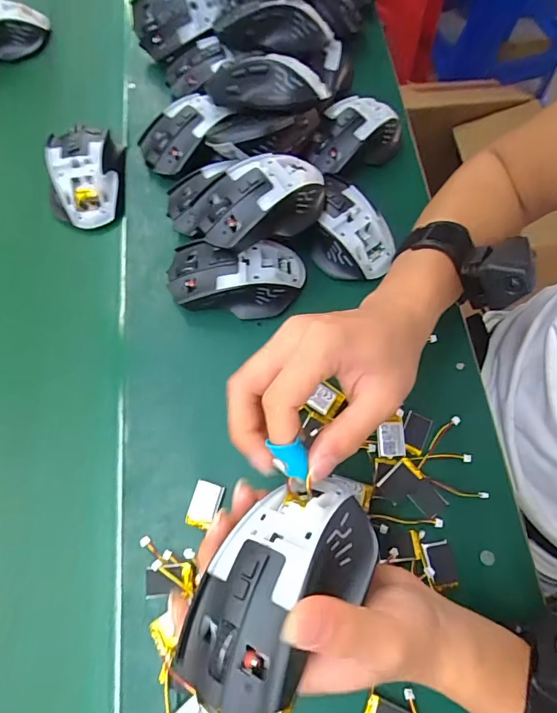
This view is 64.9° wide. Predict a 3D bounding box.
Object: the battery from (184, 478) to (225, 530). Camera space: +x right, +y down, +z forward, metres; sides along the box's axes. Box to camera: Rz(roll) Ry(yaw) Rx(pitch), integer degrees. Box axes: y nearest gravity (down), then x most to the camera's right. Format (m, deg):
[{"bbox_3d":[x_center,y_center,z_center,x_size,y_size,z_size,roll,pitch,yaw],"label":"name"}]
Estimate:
[{"bbox_3d":[-0.055,0.111,0.327,0.021,0.008,0.032,14,71,5],"label":"battery"}]

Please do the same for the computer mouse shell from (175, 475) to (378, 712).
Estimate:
[{"bbox_3d":[0.003,0.106,0.214,0.060,0.041,0.114,10,38,45],"label":"computer mouse shell"}]

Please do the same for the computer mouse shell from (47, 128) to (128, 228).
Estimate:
[{"bbox_3d":[-0.187,-0.178,0.422,0.067,0.032,0.102,-3,71,-1],"label":"computer mouse shell"}]

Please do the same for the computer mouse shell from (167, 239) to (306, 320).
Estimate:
[{"bbox_3d":[-0.036,-0.069,0.379,0.115,0.043,0.063,-1,71,-1],"label":"computer mouse shell"}]

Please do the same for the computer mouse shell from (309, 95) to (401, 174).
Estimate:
[{"bbox_3d":[0.074,-0.214,0.432,0.096,0.041,0.059,-39,75,-13],"label":"computer mouse shell"}]

